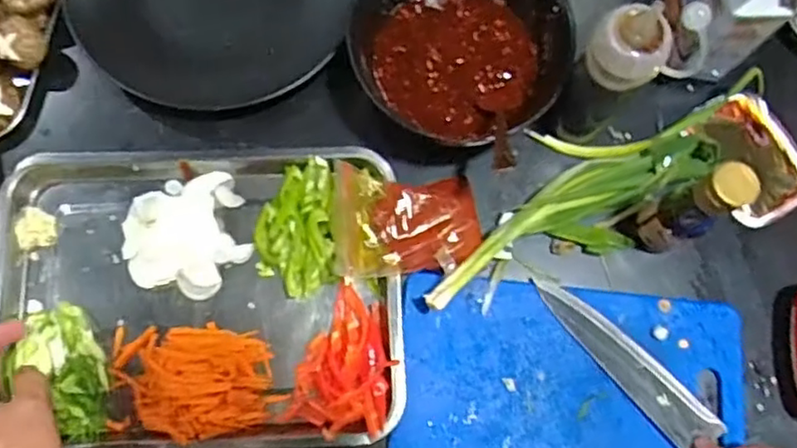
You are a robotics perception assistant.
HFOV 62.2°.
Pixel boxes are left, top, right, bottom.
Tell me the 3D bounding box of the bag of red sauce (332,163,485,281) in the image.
[{"bbox_3d":[0.009,-0.004,0.569,0.120,0.045,0.092,-5,77,-3],"label":"bag of red sauce"}]

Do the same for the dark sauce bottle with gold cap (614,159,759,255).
[{"bbox_3d":[0.232,-0.007,0.538,0.041,0.153,0.039,-23,78,-7],"label":"dark sauce bottle with gold cap"}]

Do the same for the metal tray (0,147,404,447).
[{"bbox_3d":[-0.172,0.057,0.565,0.336,0.038,0.258,-2,77,-2],"label":"metal tray"}]

